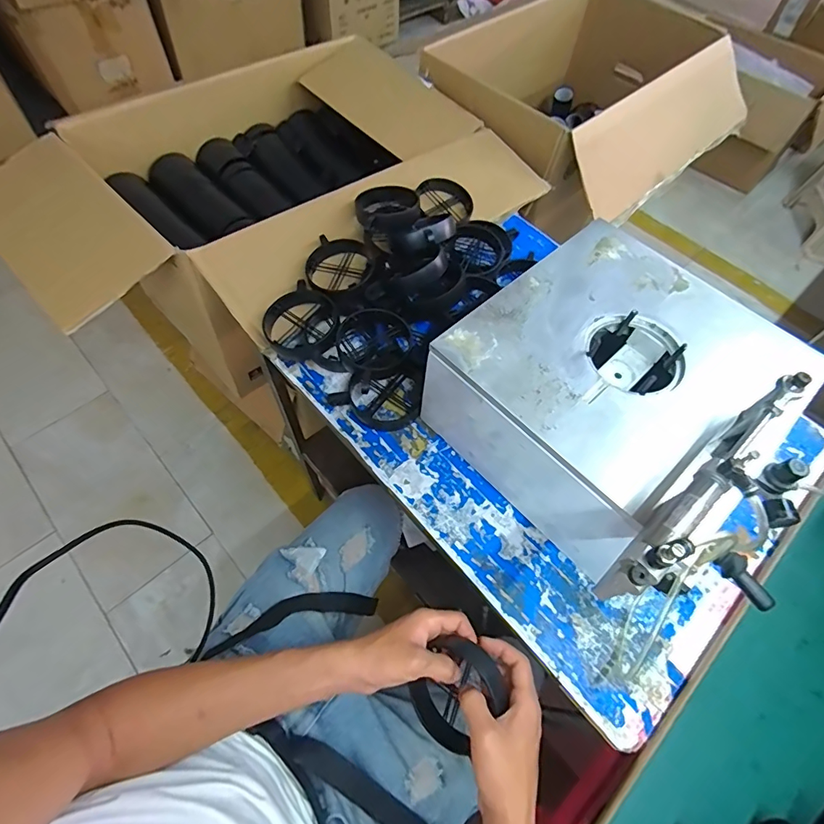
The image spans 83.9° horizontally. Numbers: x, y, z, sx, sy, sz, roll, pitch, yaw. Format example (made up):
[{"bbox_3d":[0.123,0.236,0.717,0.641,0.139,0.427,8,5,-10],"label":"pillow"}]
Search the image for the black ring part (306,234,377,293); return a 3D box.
[{"bbox_3d":[-0.105,-0.213,0.663,0.099,0.018,0.099,1,61,-2],"label":"black ring part"}]

